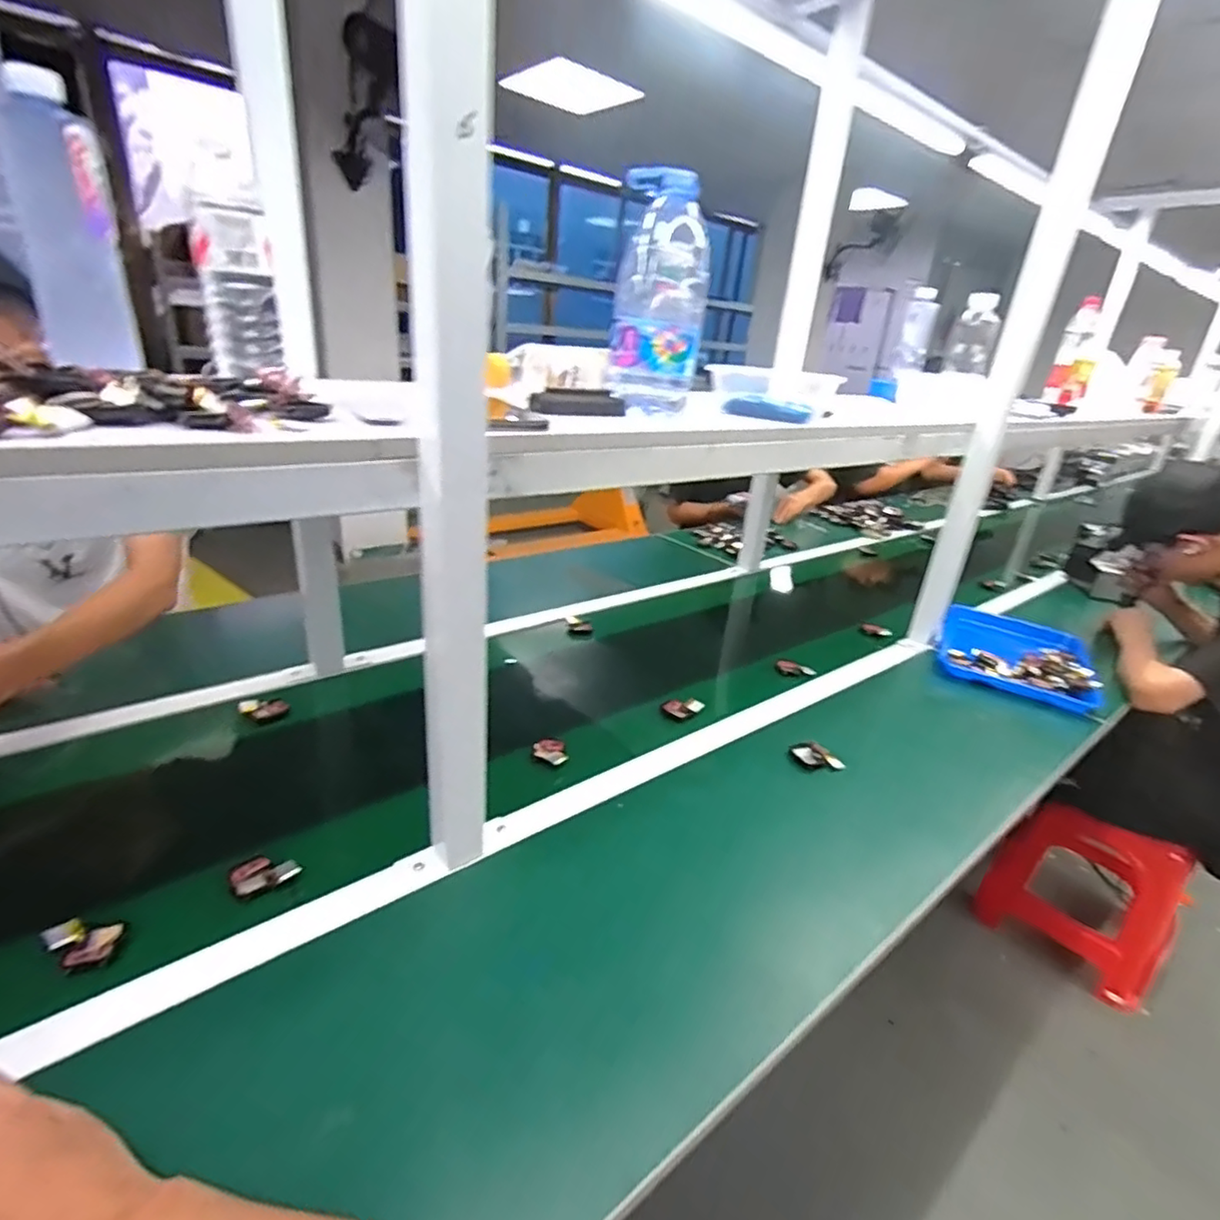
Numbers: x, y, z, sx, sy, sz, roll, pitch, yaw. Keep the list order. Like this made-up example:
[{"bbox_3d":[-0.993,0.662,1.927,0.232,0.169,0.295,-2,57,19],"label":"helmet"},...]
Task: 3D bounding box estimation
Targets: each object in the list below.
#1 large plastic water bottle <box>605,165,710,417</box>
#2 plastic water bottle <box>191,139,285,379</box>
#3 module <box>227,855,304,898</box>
[{"bbox_3d":[0.056,-0.354,0.704,0.104,0.232,0.095,5,25,0],"label":"large plastic water bottle"},{"bbox_3d":[-0.351,-0.313,0.581,0.064,0.169,0.077,-8,28,-27],"label":"plastic water bottle"},{"bbox_3d":[-0.331,0.252,0.593,0.058,0.018,0.036,-10,29,-30],"label":"module"}]

